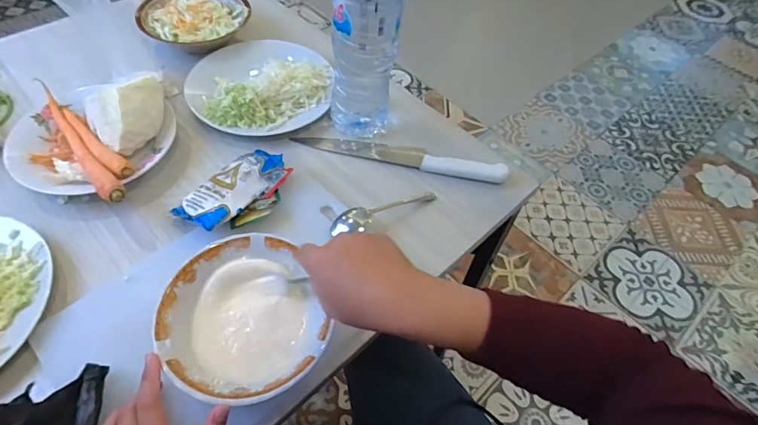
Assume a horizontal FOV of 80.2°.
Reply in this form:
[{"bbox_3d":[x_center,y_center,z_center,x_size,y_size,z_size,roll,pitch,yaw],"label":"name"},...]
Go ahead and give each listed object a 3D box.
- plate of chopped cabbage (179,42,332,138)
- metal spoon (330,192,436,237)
[{"bbox_3d":[-0.181,-0.204,0.693,0.211,0.053,0.222,2,54,-3],"label":"plate of chopped cabbage"},{"bbox_3d":[0.006,0.000,0.586,0.147,0.017,0.031,-16,57,-16],"label":"metal spoon"}]

